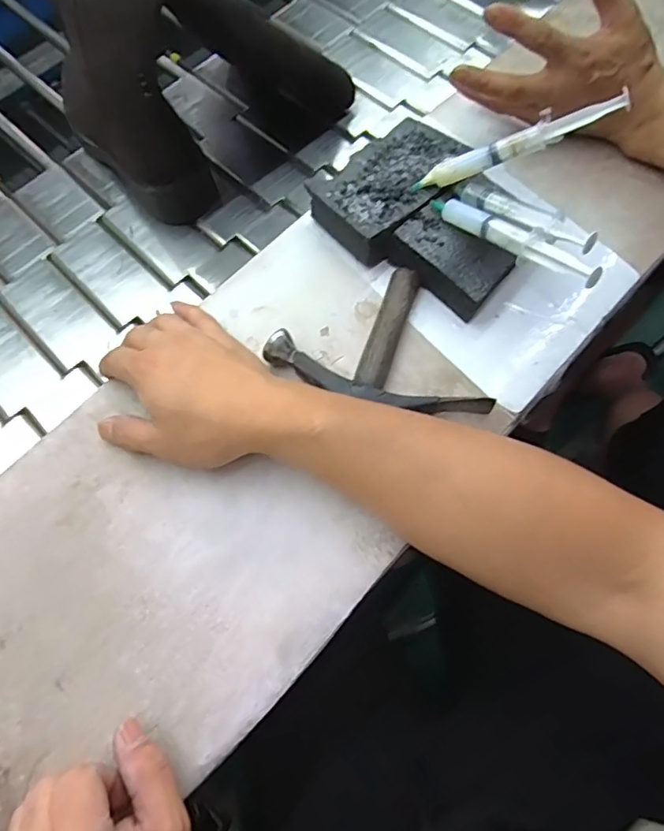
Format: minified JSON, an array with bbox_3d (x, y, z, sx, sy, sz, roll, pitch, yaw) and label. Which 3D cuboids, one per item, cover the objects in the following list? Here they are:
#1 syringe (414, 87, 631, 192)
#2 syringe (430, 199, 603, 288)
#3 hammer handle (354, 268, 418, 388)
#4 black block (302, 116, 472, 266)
[{"bbox_3d":[0.130,-0.200,0.388,0.147,0.017,0.014,-9,64,32],"label":"syringe"},{"bbox_3d":[0.128,-0.131,0.378,0.021,0.013,0.147,-37,54,-12],"label":"syringe"},{"bbox_3d":[0.044,-0.068,0.410,0.023,0.021,0.107,16,69,9],"label":"hammer handle"},{"bbox_3d":[0.053,-0.196,0.449,0.130,0.034,0.079,-41,72,-14],"label":"black block"}]

